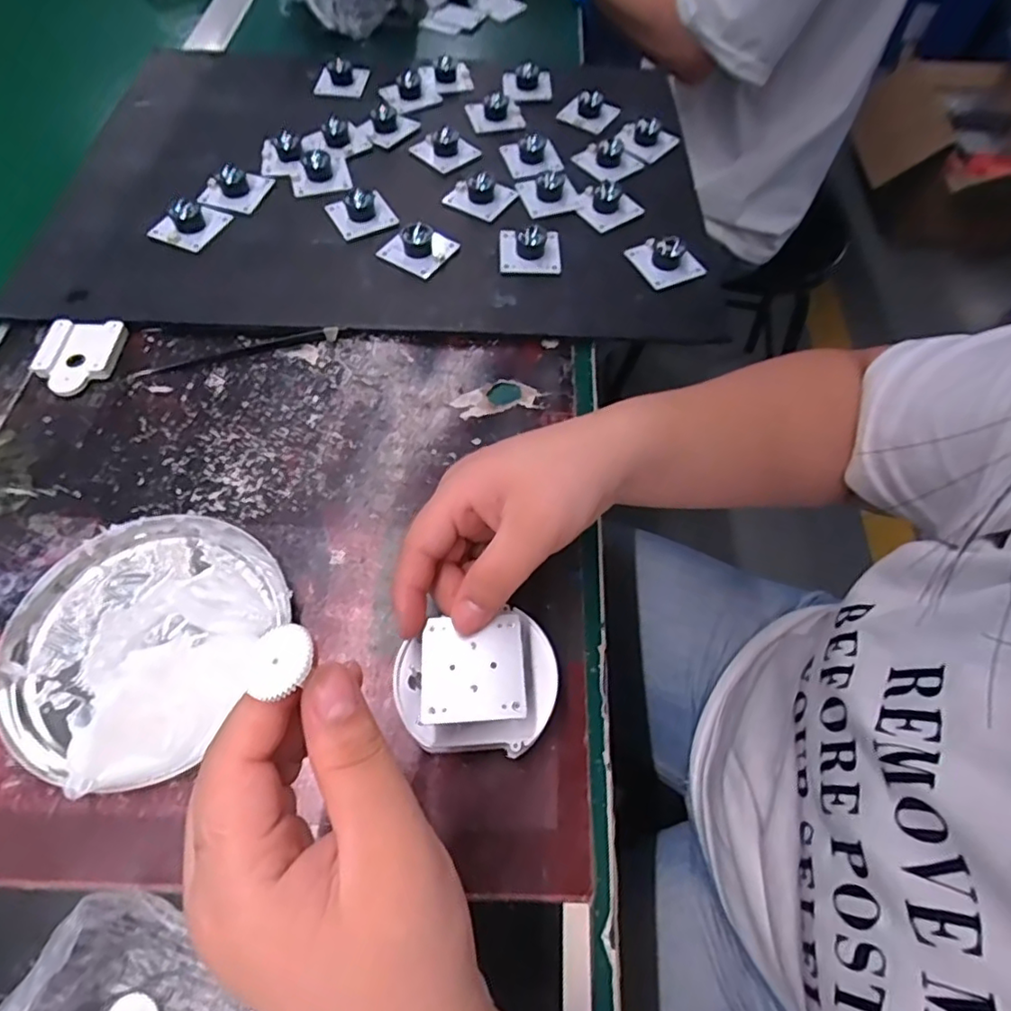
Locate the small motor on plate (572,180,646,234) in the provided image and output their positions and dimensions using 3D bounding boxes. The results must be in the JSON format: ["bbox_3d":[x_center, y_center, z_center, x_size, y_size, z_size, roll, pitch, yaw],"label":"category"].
[{"bbox_3d":[0.078,-0.230,0.457,0.041,0.019,0.036,-32,66,-19],"label":"small motor on plate"}]

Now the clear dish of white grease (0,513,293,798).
[{"bbox_3d":[-0.173,0.059,0.283,0.117,0.028,0.126,1,60,-2],"label":"clear dish of white grease"}]

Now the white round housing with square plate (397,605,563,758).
[{"bbox_3d":[-0.012,0.073,0.259,0.068,0.022,0.057,3,60,0],"label":"white round housing with square plate"}]

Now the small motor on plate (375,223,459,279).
[{"bbox_3d":[-0.062,-0.186,0.424,0.043,0.022,0.039,28,63,14],"label":"small motor on plate"}]

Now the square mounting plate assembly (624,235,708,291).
[{"bbox_3d":[0.114,-0.178,0.425,0.040,0.021,0.040,-21,63,-14],"label":"square mounting plate assembly"}]

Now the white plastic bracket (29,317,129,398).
[{"bbox_3d":[-0.267,-0.092,0.375,0.048,0.010,0.054,1,60,-2],"label":"white plastic bracket"}]

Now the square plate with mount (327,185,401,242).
[{"bbox_3d":[-0.106,-0.219,0.442,0.040,0.021,0.040,-26,64,-16],"label":"square plate with mount"}]

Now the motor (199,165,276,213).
[{"bbox_3d":[-0.206,-0.245,0.451,0.042,0.023,0.042,14,60,6],"label":"motor"}]

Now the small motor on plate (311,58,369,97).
[{"bbox_3d":[-0.147,-0.382,0.541,0.043,0.017,0.042,8,60,3],"label":"small motor on plate"}]

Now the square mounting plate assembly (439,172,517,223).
[{"bbox_3d":[-0.020,-0.241,0.459,0.045,0.021,0.038,31,64,15],"label":"square mounting plate assembly"}]

